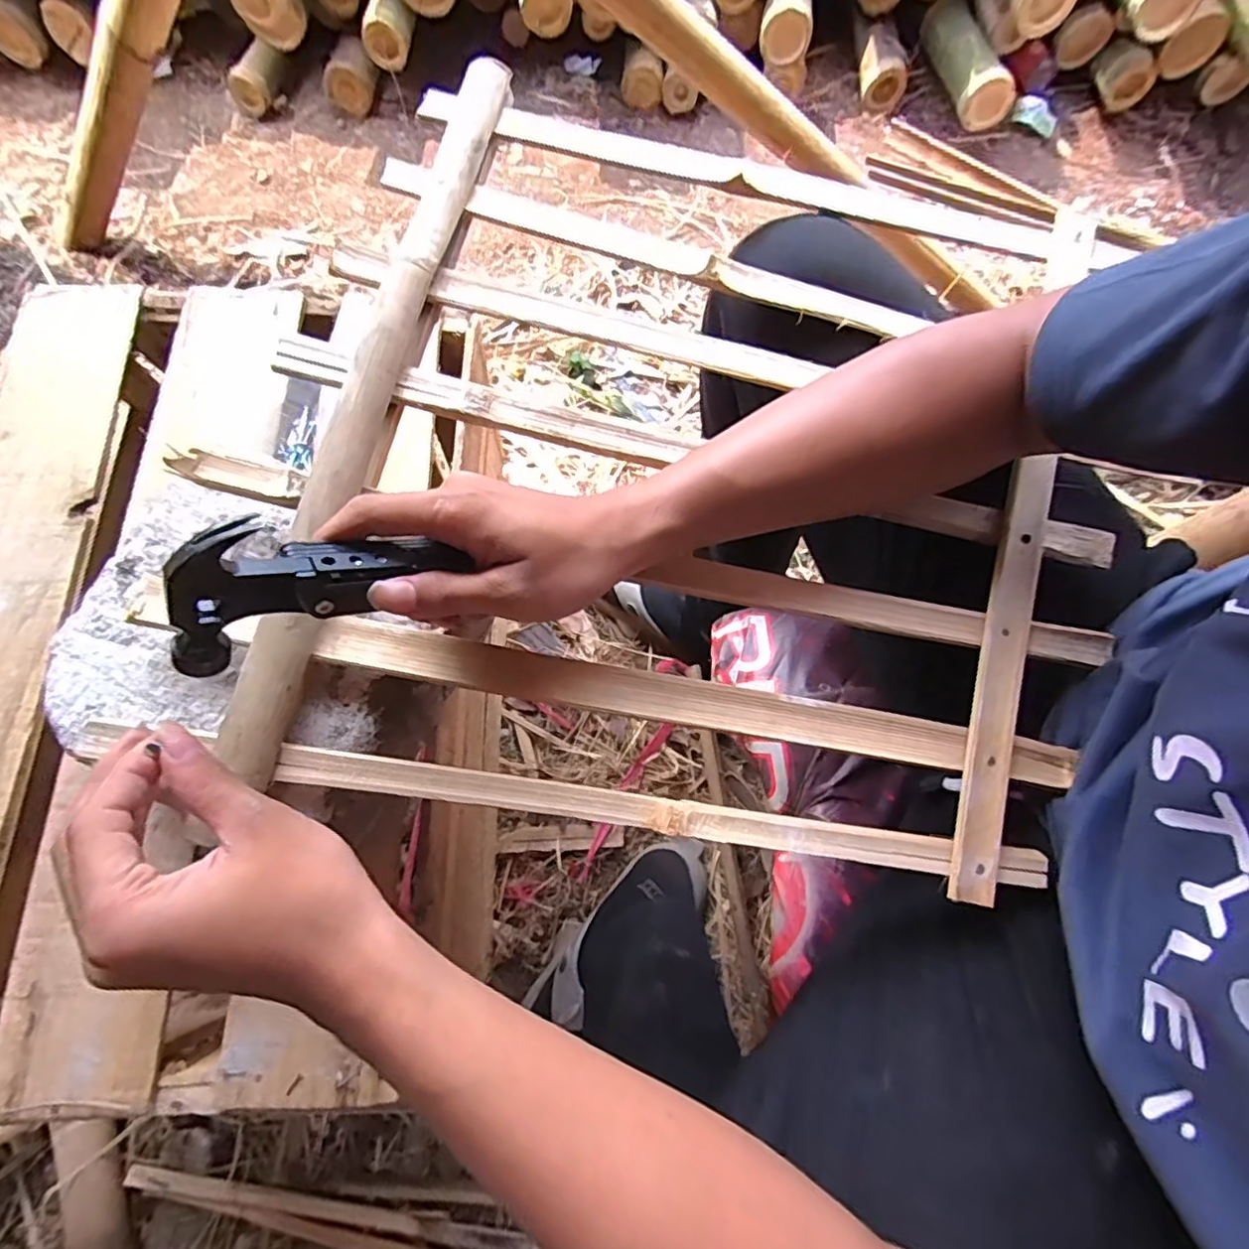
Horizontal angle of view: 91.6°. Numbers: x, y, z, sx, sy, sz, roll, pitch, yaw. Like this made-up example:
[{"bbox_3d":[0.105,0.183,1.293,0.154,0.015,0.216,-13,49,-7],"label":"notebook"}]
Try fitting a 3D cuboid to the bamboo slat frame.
[{"bbox_3d":[0.054,-0.101,0.359,0.468,0.032,0.441,12,78,-3],"label":"bamboo slat frame"}]

